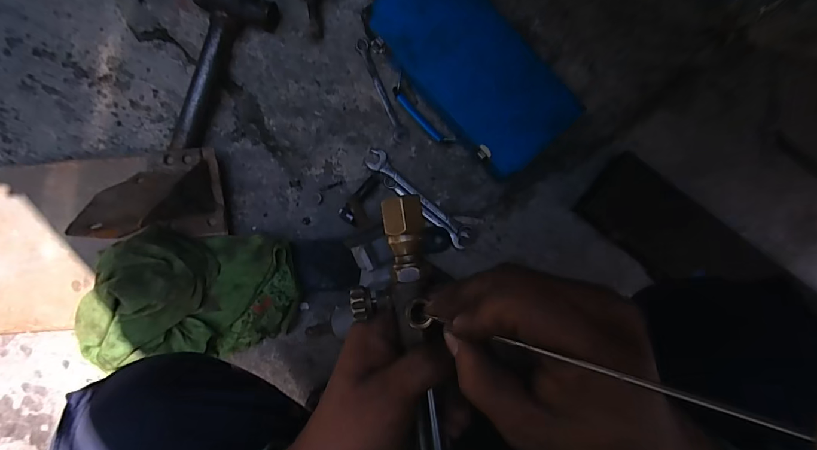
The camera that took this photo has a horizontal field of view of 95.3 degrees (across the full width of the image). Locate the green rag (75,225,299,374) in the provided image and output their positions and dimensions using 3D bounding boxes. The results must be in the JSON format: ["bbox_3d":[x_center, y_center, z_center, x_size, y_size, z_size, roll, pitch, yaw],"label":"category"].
[{"bbox_3d":[-0.320,0.105,0.546,0.298,0.093,0.190,-2,88,2],"label":"green rag"}]

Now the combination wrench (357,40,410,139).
[{"bbox_3d":[-0.039,-0.205,0.566,0.022,0.014,0.161,-23,88,1],"label":"combination wrench"}]

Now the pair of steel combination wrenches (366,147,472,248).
[{"bbox_3d":[0.015,-0.043,0.582,0.200,0.018,0.036,41,90,3],"label":"pair of steel combination wrenches"}]

